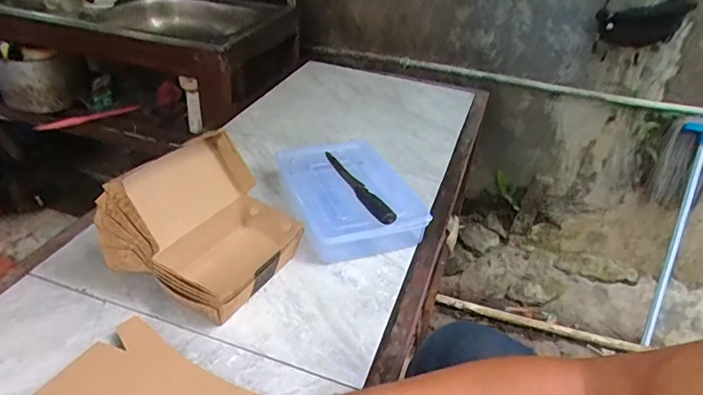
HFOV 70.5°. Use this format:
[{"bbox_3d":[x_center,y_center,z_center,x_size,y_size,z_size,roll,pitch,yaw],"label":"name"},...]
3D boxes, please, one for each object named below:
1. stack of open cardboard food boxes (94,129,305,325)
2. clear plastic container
[{"bbox_3d":[-0.199,0.033,0.687,0.203,0.154,0.190,21,38,24],"label":"stack of open cardboard food boxes"},{"bbox_3d":[-0.005,-0.007,0.854,0.192,0.056,0.275,-9,36,-17],"label":"clear plastic container"}]

